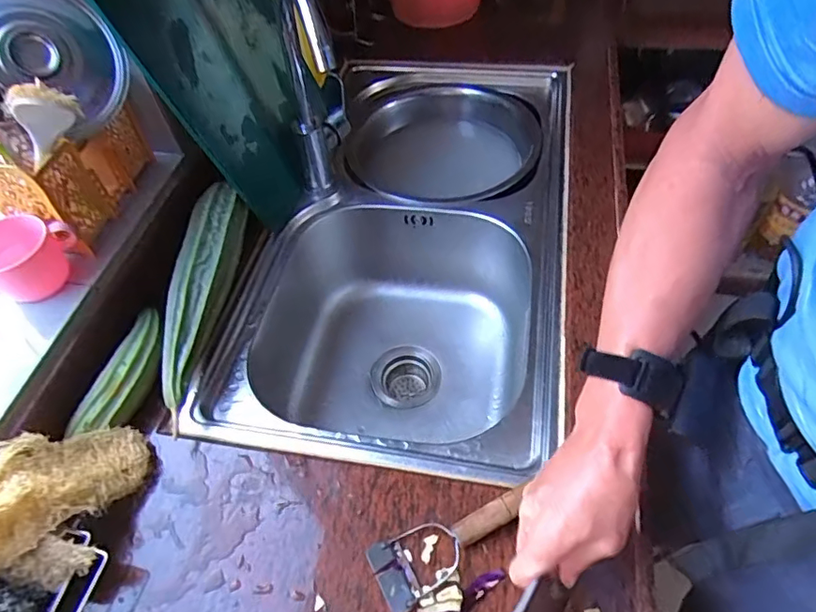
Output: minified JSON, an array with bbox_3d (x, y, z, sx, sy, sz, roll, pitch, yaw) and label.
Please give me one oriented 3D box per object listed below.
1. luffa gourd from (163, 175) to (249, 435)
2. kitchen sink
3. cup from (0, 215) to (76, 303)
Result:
[{"bbox_3d":[-0.250,-0.017,0.631,0.056,0.059,0.304,0,53,4],"label":"luffa gourd"},{"bbox_3d":[0.014,-0.079,0.832,0.402,0.230,0.744,7,54,9],"label":"kitchen sink"},{"bbox_3d":[-0.434,-0.061,0.594,0.088,0.062,0.093,-2,53,3],"label":"cup"}]

